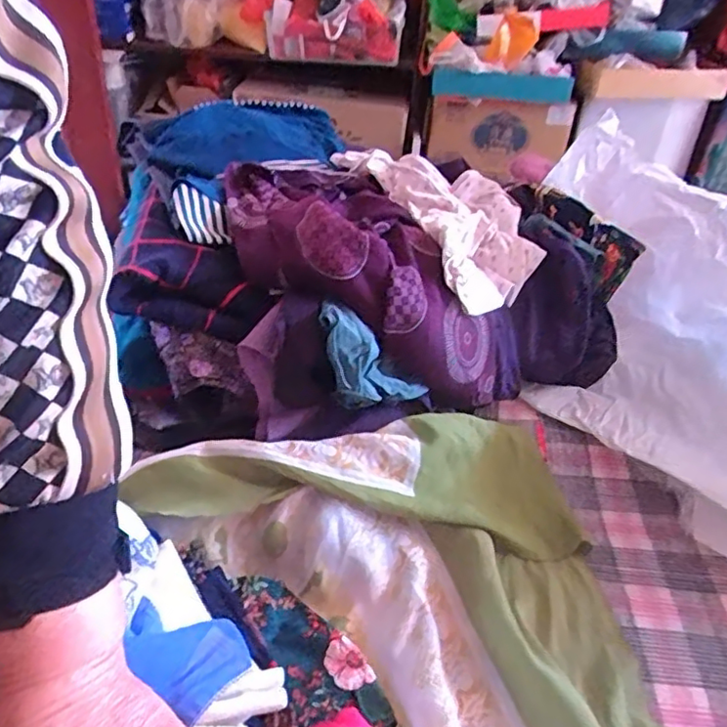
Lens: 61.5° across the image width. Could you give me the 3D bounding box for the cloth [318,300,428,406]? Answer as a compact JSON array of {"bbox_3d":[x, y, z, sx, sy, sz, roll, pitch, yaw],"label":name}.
[{"bbox_3d":[0.009,-0.011,0.569,0.110,0.099,0.035,-2,-14,-41],"label":"cloth"}]

